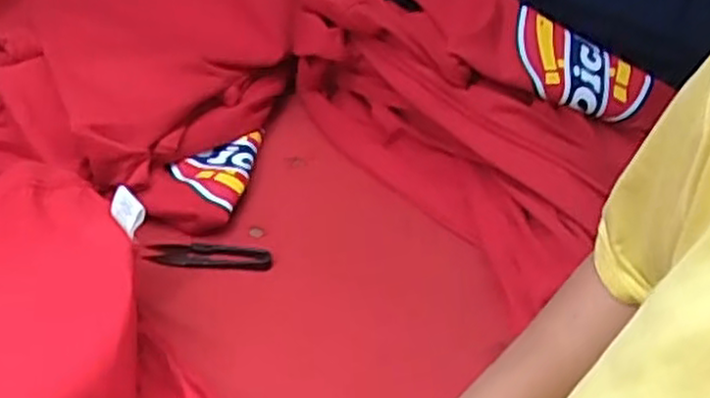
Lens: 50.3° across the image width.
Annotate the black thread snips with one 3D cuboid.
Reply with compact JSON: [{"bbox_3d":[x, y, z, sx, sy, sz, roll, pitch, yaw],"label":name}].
[{"bbox_3d":[-0.117,0.046,0.608,0.097,0.012,0.024,2,39,-3],"label":"black thread snips"}]

